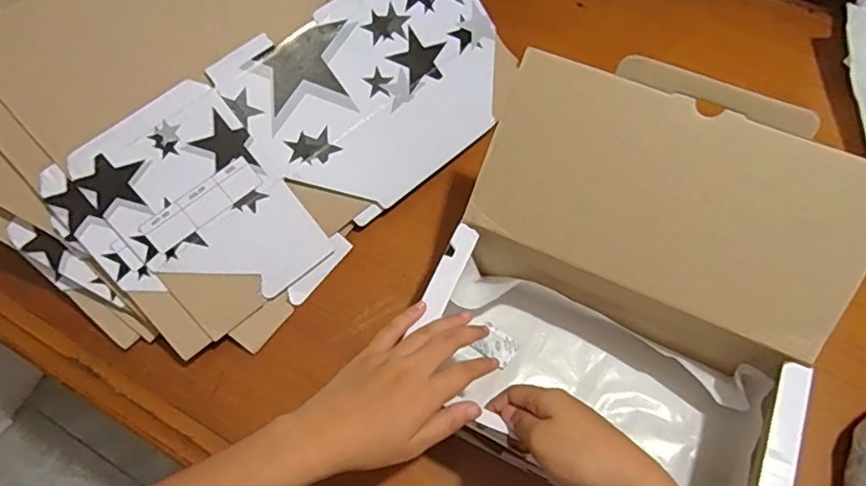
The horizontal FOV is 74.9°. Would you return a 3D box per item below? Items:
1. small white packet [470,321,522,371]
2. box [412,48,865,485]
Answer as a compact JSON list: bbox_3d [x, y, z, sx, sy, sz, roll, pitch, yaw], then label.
[{"bbox_3d":[0.059,0.095,0.519,0.036,0.006,0.031,34,71,15],"label":"small white packet"},{"bbox_3d":[0.147,0.045,0.439,0.275,0.192,0.272,20,68,10],"label":"box"}]

